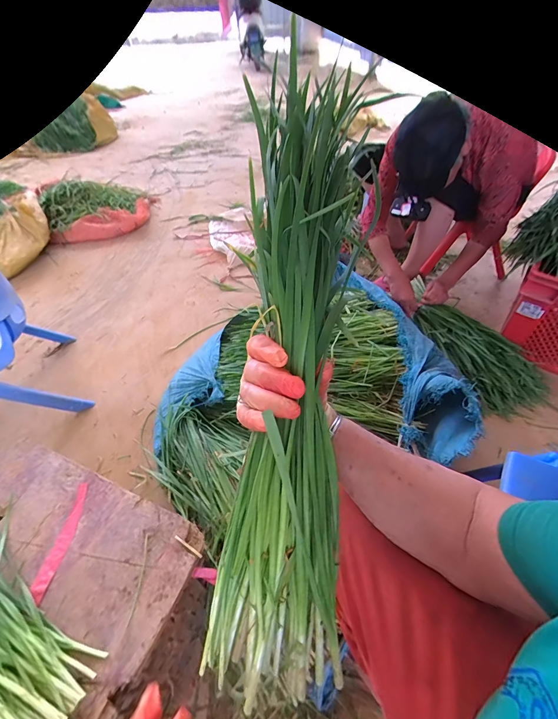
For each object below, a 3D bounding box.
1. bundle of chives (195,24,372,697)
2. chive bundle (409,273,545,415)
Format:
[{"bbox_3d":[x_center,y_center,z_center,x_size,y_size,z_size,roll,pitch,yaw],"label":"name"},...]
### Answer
[{"bbox_3d":[0.012,0.010,0.299,0.107,0.073,0.543,4,86,5],"label":"bundle of chives"},{"bbox_3d":[0.613,-0.050,1.075,0.270,0.070,0.517,-37,72,-24],"label":"chive bundle"}]

